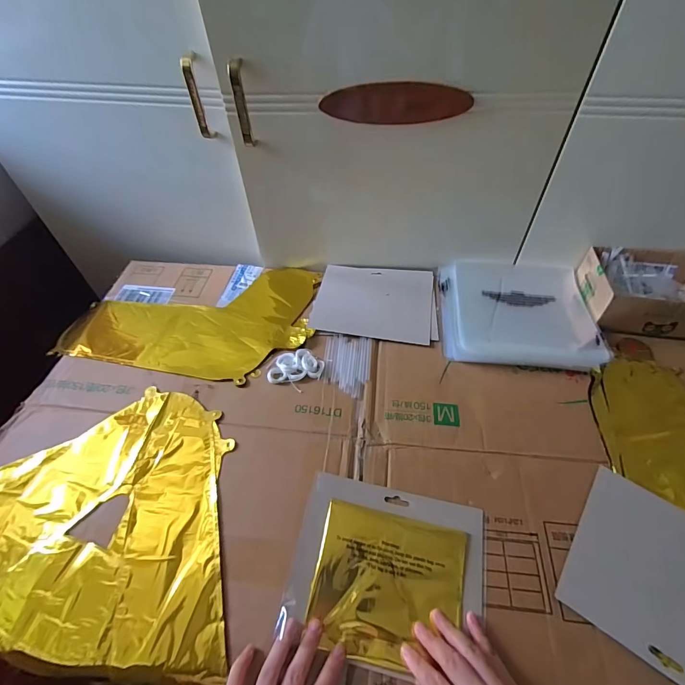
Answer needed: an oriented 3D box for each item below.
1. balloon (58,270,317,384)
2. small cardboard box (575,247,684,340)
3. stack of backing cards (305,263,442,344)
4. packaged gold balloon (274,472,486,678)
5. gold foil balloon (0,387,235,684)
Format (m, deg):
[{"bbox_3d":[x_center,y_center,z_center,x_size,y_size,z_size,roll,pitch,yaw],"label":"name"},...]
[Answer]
[{"bbox_3d":[-0.244,-0.053,0.649,0.388,0.020,0.251,9,52,9],"label":"balloon"},{"bbox_3d":[0.489,-0.080,0.607,0.185,0.065,0.136,4,51,5],"label":"small cardboard box"},{"bbox_3d":[0.056,-0.072,0.649,0.200,0.004,0.164,5,51,6],"label":"stack of backing cards"},{"bbox_3d":[0.048,0.237,0.405,0.194,0.010,0.160,12,57,7],"label":"packaged gold balloon"},{"bbox_3d":[-0.314,0.215,0.434,0.369,0.029,0.303,-6,51,-3],"label":"gold foil balloon"}]

